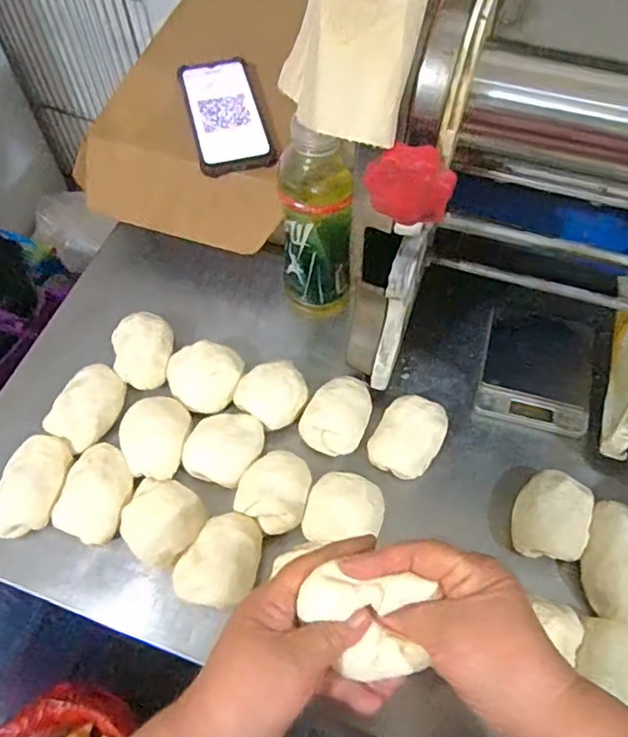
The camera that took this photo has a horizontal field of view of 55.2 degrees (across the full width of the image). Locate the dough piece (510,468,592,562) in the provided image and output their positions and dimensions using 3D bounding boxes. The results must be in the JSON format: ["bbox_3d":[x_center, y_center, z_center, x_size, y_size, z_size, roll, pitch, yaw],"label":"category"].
[{"bbox_3d":[0.203,0.127,0.514,0.060,0.041,0.069,18,61,11],"label":"dough piece"}]

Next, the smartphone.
[{"bbox_3d":[-0.098,-0.281,0.660,0.079,0.019,0.170,-13,60,-7],"label":"smartphone"}]

